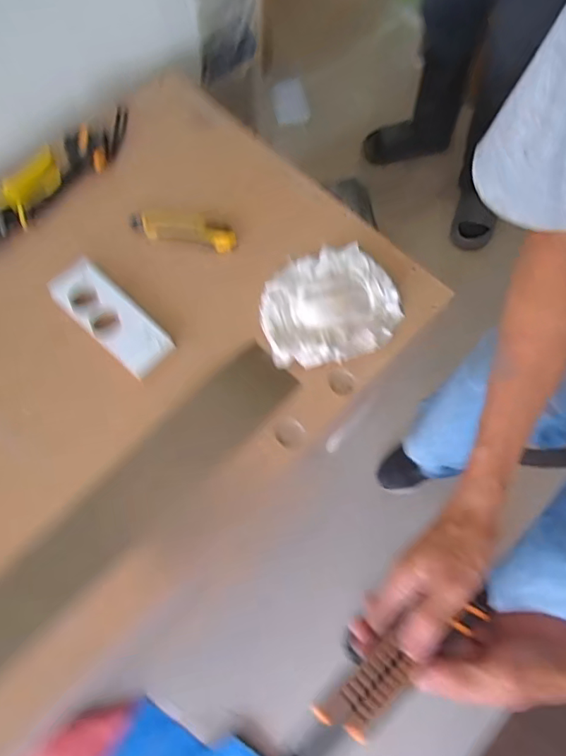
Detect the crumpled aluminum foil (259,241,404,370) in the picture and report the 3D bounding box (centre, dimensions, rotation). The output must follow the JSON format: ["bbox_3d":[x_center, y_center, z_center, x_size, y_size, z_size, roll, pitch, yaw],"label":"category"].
[{"bbox_3d":[0.061,-0.099,0.679,0.190,0.036,0.162,-22,73,-10],"label":"crumpled aluminum foil"}]

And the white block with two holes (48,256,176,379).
[{"bbox_3d":[-0.234,-0.085,0.668,0.186,0.019,0.071,41,74,11],"label":"white block with two holes"}]

